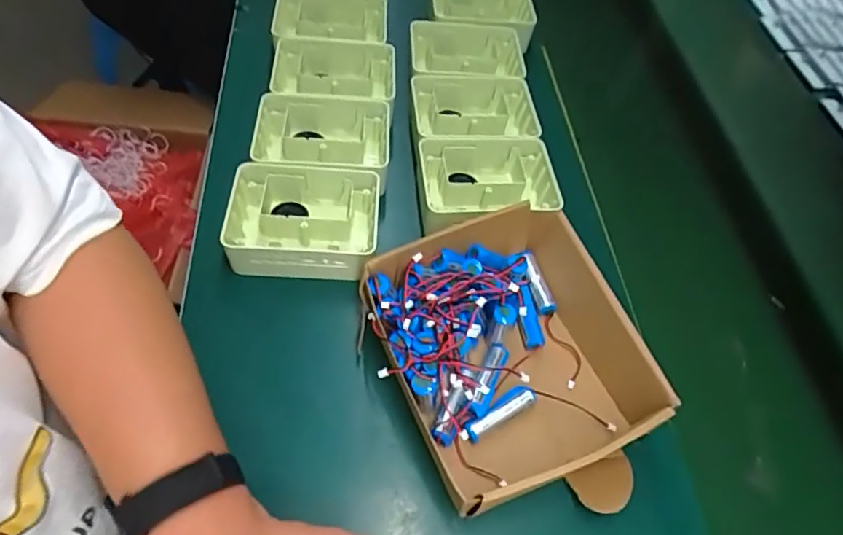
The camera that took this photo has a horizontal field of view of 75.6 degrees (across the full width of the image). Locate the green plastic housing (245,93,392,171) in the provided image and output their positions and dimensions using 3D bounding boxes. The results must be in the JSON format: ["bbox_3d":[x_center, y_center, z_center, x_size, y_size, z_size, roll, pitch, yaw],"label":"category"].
[{"bbox_3d":[-0.109,-0.130,0.604,0.143,0.064,0.107,4,56,-7],"label":"green plastic housing"}]

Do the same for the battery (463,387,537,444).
[{"bbox_3d":[0.066,0.123,0.459,0.070,0.015,0.017,-27,64,-20],"label":"battery"}]

